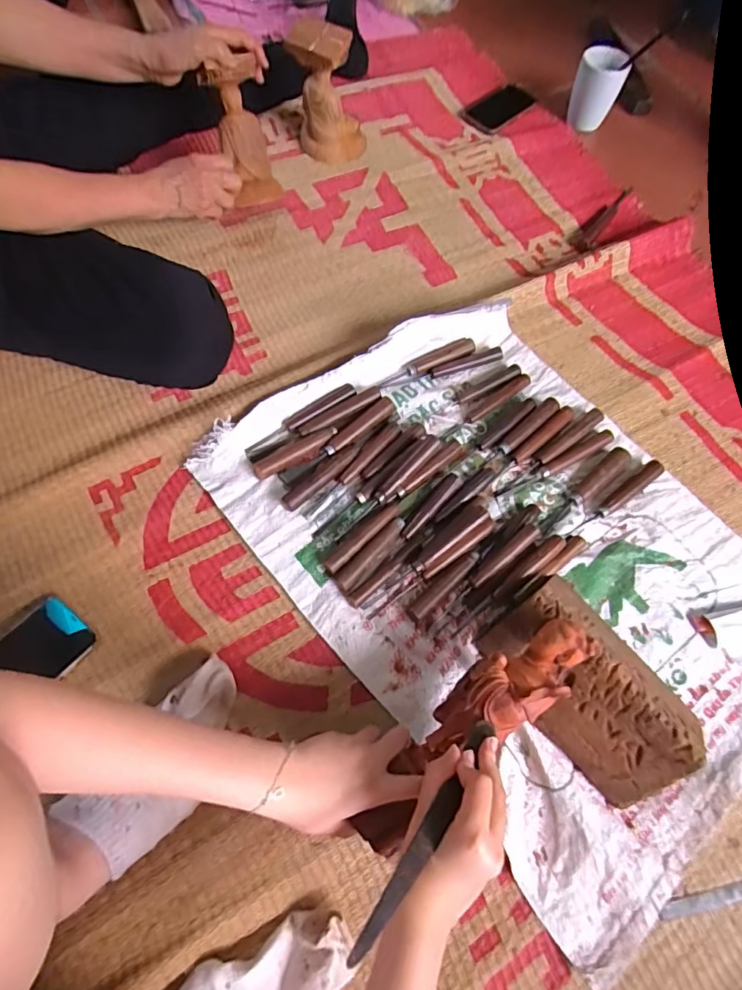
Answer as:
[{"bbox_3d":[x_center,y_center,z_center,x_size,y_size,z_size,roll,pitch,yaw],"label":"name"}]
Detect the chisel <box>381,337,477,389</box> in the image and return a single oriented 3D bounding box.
[{"bbox_3d":[0.079,-0.185,0.715,0.146,0.015,0.024,-22,68,-13],"label":"chisel"}]

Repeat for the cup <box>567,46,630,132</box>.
[{"bbox_3d":[0.419,-0.756,0.957,0.087,0.099,0.089,1,65,-3],"label":"cup"}]

